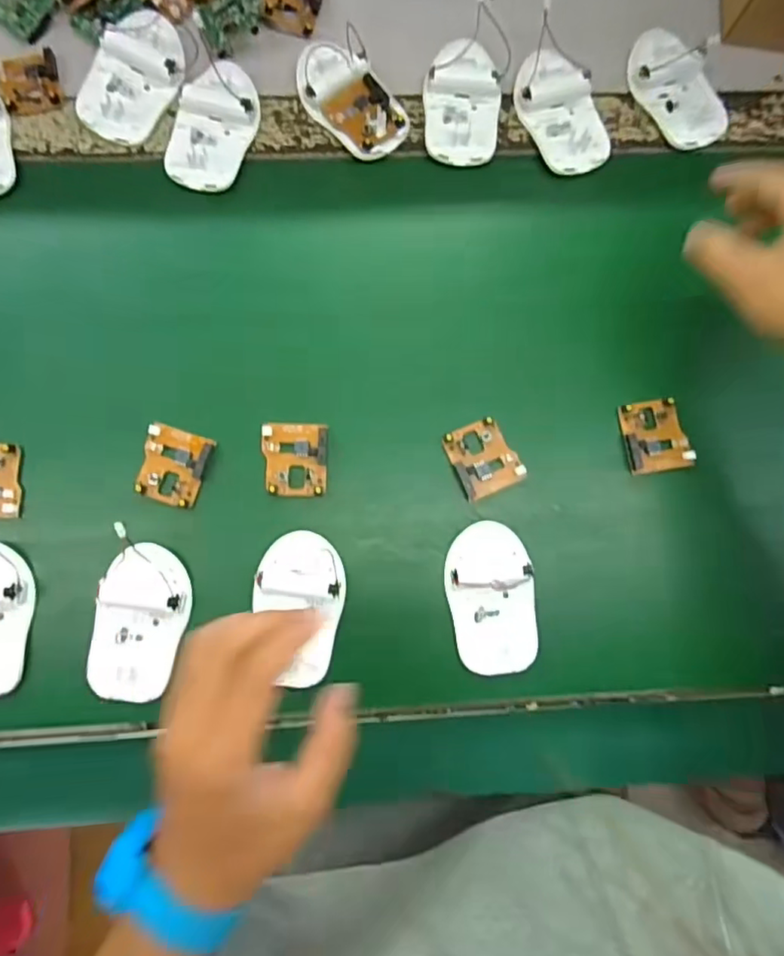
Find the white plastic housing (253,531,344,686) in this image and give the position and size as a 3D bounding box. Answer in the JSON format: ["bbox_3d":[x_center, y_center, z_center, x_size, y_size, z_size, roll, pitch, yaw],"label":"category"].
[{"bbox_3d":[-0.063,0.084,0.384,0.058,0.015,0.096,11,81,-1],"label":"white plastic housing"}]

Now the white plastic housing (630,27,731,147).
[{"bbox_3d":[0.218,-0.299,0.446,0.050,0.021,0.098,-29,83,-6],"label":"white plastic housing"}]

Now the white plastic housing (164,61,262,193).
[{"bbox_3d":[-0.132,-0.258,0.428,0.057,0.012,0.099,19,81,1],"label":"white plastic housing"}]

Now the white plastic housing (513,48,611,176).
[{"bbox_3d":[0.130,-0.276,0.443,0.056,0.019,0.090,-20,82,-5],"label":"white plastic housing"}]

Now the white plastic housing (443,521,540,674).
[{"bbox_3d":[0.067,0.079,0.393,0.056,0.024,0.097,-10,81,-4],"label":"white plastic housing"}]

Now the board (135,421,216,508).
[{"bbox_3d":[-0.149,-0.009,0.401,0.044,0.008,0.050,18,81,1],"label":"board"}]

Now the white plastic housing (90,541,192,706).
[{"bbox_3d":[-0.164,0.093,0.379,0.055,0.023,0.096,11,81,-1],"label":"white plastic housing"}]

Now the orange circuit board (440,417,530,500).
[{"bbox_3d":[0.064,-0.014,0.409,0.045,0.006,0.050,-24,83,-6],"label":"orange circuit board"}]

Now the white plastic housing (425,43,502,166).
[{"bbox_3d":[0.053,-0.279,0.439,0.057,0.018,0.090,2,81,-2],"label":"white plastic housing"}]

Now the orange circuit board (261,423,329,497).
[{"bbox_3d":[-0.067,-0.013,0.406,0.046,0.008,0.051,1,81,-2],"label":"orange circuit board"}]

